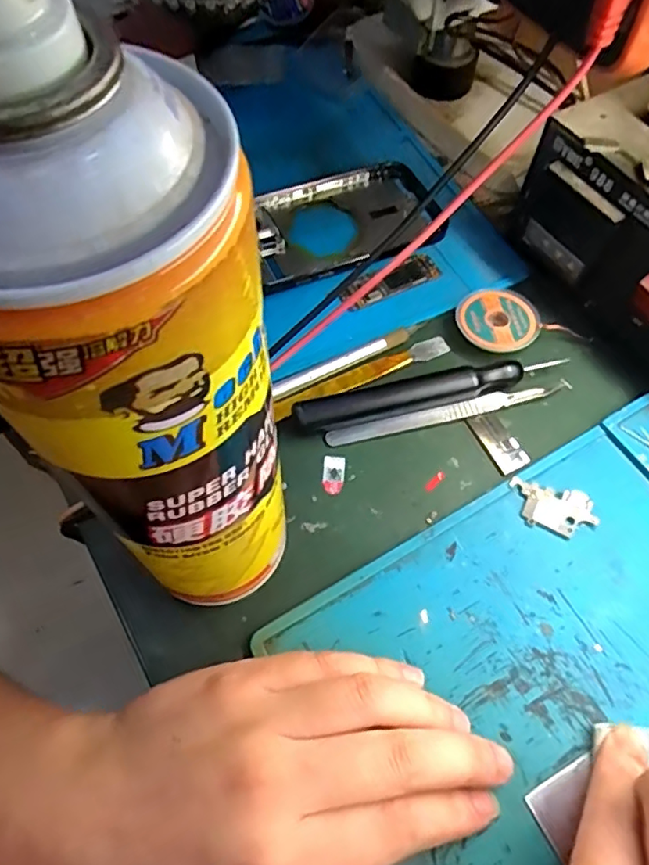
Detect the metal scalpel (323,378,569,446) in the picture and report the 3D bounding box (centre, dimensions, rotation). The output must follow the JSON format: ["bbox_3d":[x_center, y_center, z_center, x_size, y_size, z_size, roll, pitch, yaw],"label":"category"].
[{"bbox_3d":[0.067,-0.011,0.296,0.135,0.006,0.008,-14,62,-7],"label":"metal scalpel"}]

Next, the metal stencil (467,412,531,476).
[{"bbox_3d":[0.090,0.004,0.291,0.018,0.004,0.034,-22,63,-11],"label":"metal stencil"}]

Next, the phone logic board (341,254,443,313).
[{"bbox_3d":[0.039,-0.090,0.334,0.064,0.007,0.018,-24,64,-12],"label":"phone logic board"}]

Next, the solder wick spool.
[{"bbox_3d":[0.097,-0.063,0.319,0.044,0.009,0.042,0,61,1],"label":"solder wick spool"}]

